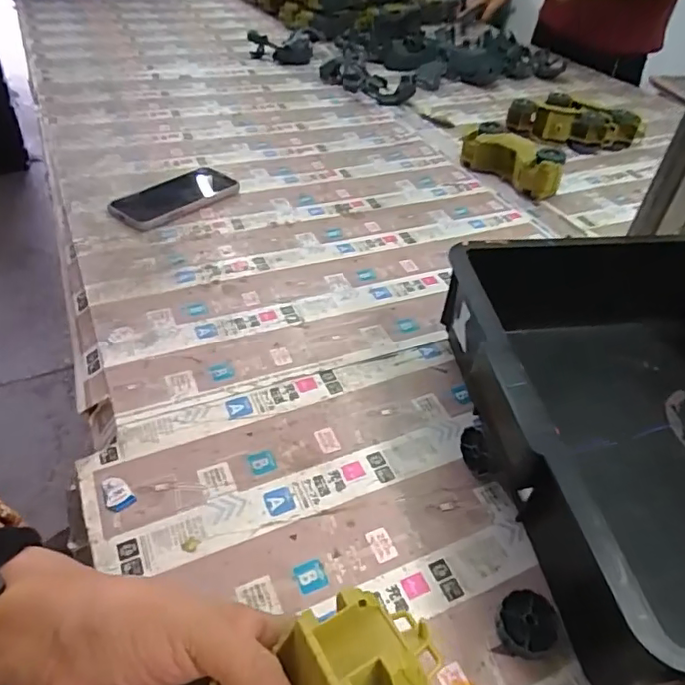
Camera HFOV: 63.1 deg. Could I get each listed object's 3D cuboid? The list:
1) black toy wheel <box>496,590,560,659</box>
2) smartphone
[{"bbox_3d":[0.118,0.180,0.355,0.036,0.013,0.037,3,41,-3],"label":"black toy wheel"},{"bbox_3d":[-0.215,-0.192,0.730,0.087,0.013,0.168,29,47,25],"label":"smartphone"}]

